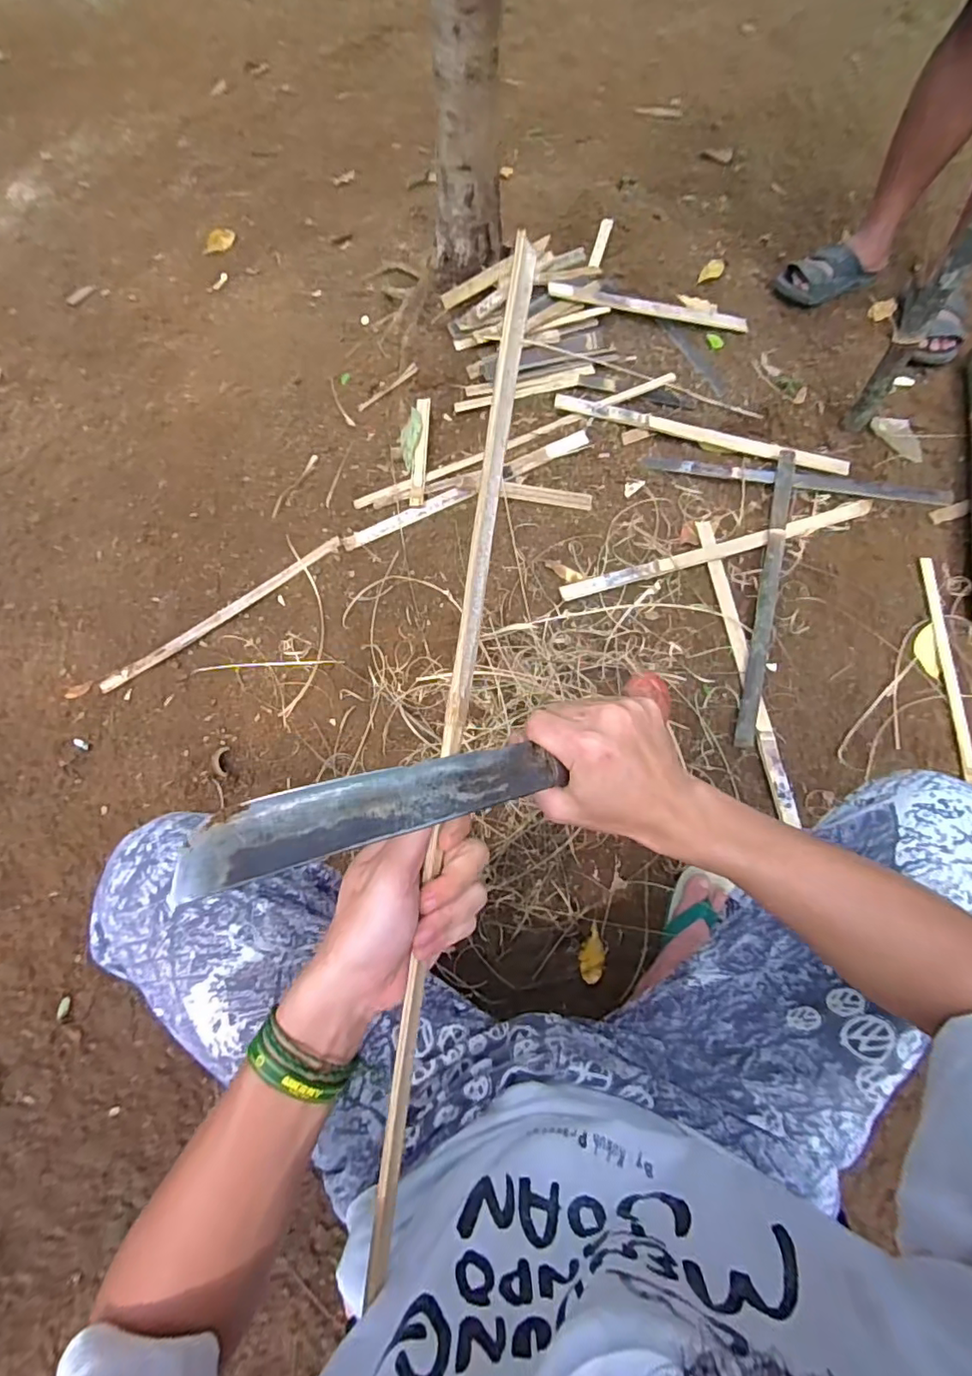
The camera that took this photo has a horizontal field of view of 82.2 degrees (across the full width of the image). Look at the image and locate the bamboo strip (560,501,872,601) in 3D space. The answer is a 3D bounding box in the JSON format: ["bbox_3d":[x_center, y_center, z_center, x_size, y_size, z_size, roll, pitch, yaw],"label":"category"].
[{"bbox_3d":[0.422,-0.250,1.002,0.609,0.014,0.033,-17,68,-6],"label":"bamboo strip"}]

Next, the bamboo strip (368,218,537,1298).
[{"bbox_3d":[-0.017,0.025,0.345,0.006,0.022,0.637,4,84,43],"label":"bamboo strip"}]

